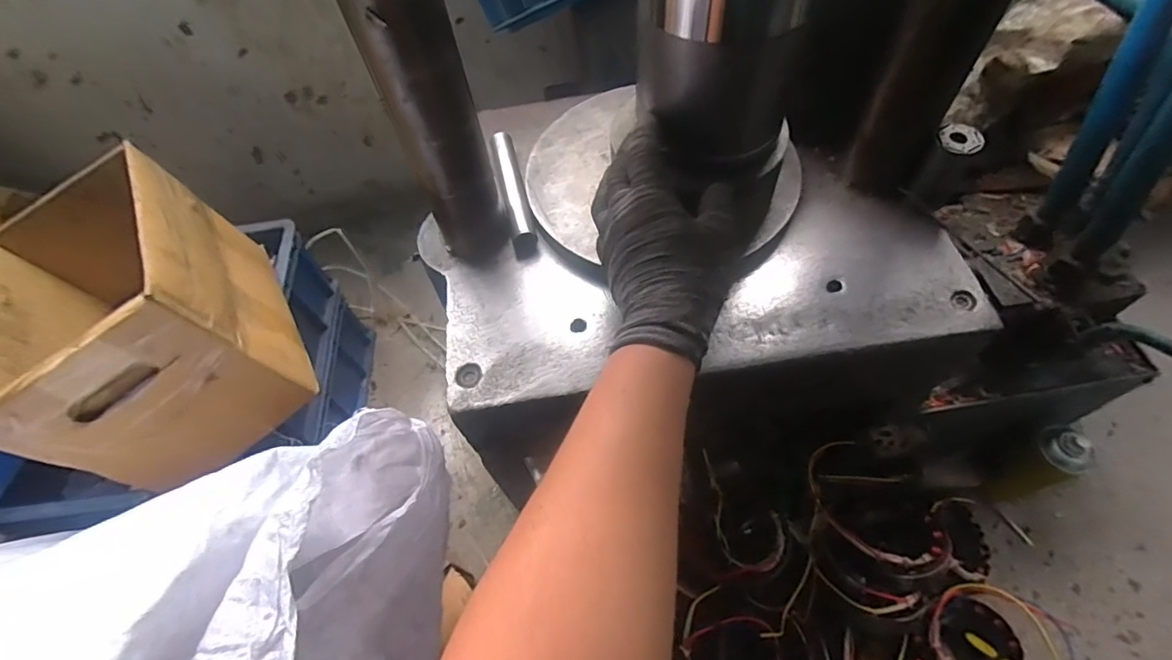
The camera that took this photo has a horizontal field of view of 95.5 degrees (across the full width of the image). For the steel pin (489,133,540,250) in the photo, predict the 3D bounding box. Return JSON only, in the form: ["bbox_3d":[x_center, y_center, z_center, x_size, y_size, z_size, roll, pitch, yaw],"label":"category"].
[{"bbox_3d":[-0.074,-0.144,0.532,0.024,0.017,0.149,-13,58,-4],"label":"steel pin"}]

